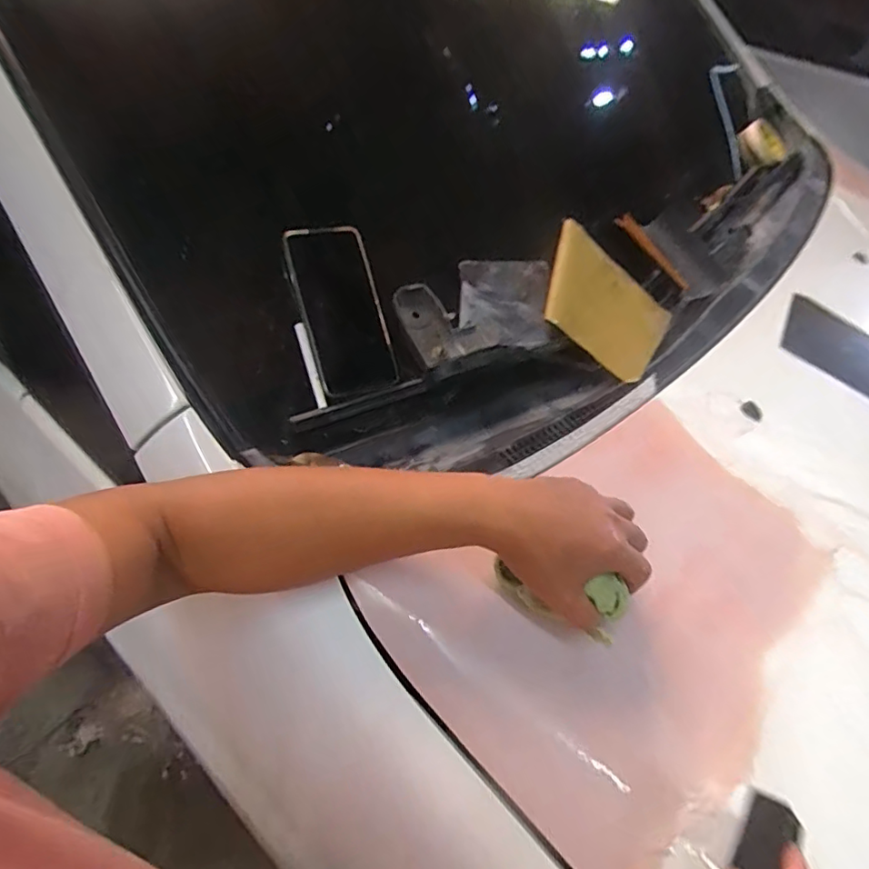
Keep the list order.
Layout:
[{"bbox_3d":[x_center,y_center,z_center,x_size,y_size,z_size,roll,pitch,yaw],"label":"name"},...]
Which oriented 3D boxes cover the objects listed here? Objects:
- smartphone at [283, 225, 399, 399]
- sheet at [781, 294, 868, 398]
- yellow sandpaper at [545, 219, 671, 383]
[{"bbox_3d":[-0.090,-0.122,0.547,0.082,0.015,0.165,-15,87,-24],"label":"smartphone"},{"bbox_3d":[0.579,-0.102,0.762,0.214,0.009,0.153,32,56,10],"label":"sheet"},{"bbox_3d":[0.206,-0.158,0.686,0.167,0.011,0.149,35,61,-11],"label":"yellow sandpaper"}]

